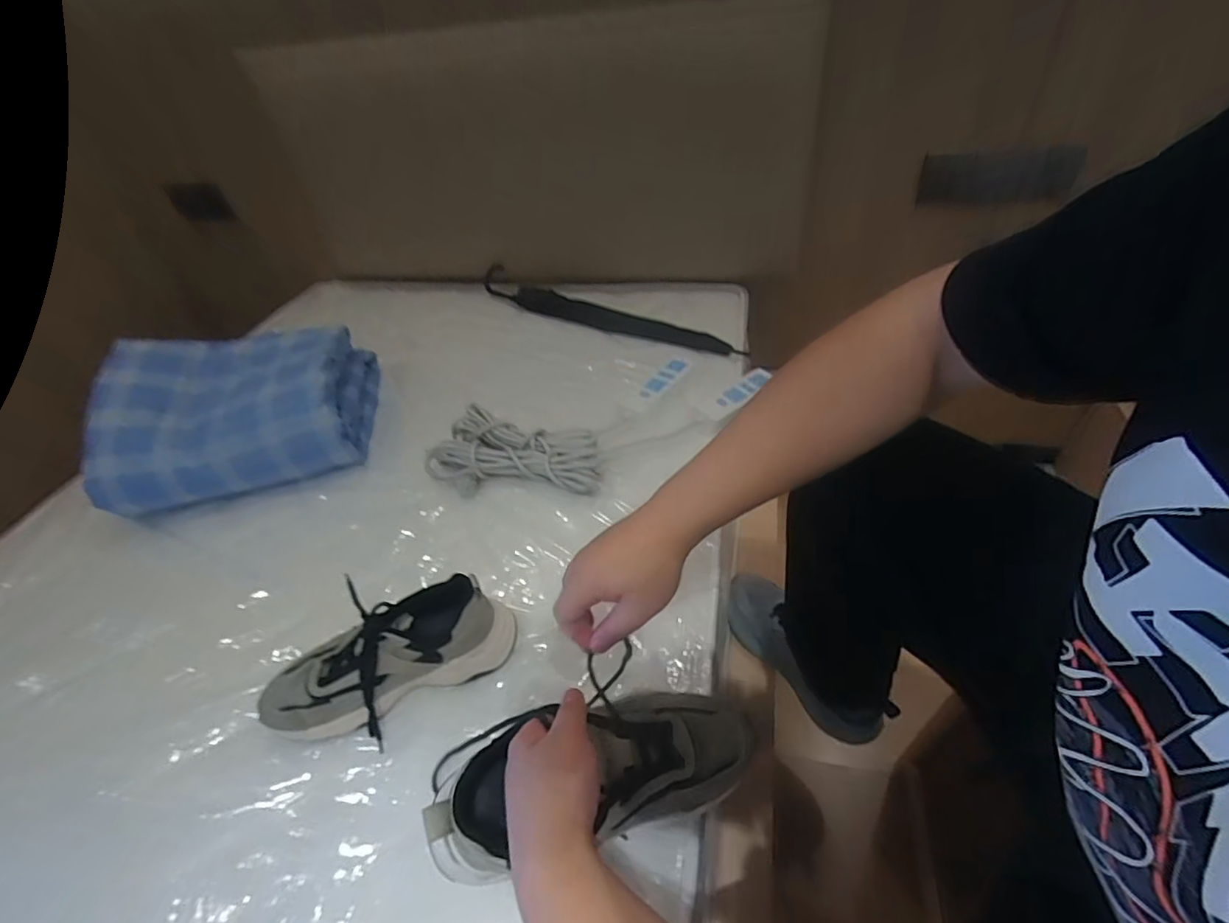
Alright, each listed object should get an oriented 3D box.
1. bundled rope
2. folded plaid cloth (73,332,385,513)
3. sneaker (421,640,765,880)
[{"bbox_3d":[-0.146,-0.005,0.838,0.263,0.056,0.145,10,47,17],"label":"bundled rope"},{"bbox_3d":[-0.603,-0.093,0.877,0.359,0.170,0.285,-17,45,-9],"label":"folded plaid cloth"},{"bbox_3d":[-0.006,0.237,0.436,0.259,0.096,0.101,-5,43,-14],"label":"sneaker"}]

